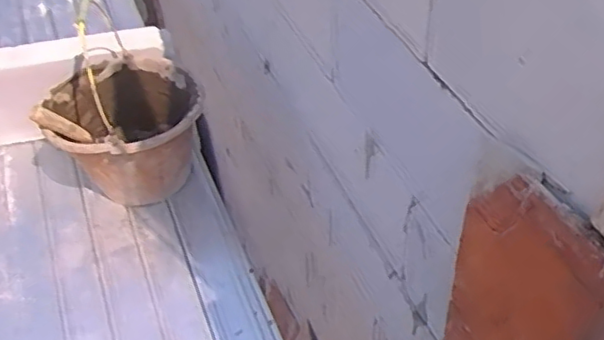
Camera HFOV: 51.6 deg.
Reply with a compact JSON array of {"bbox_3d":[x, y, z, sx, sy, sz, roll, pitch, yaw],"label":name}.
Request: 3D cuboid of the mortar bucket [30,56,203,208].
[{"bbox_3d":[-0.346,-0.071,1.280,0.290,0.213,0.290,-2,45,2],"label":"mortar bucket"}]

